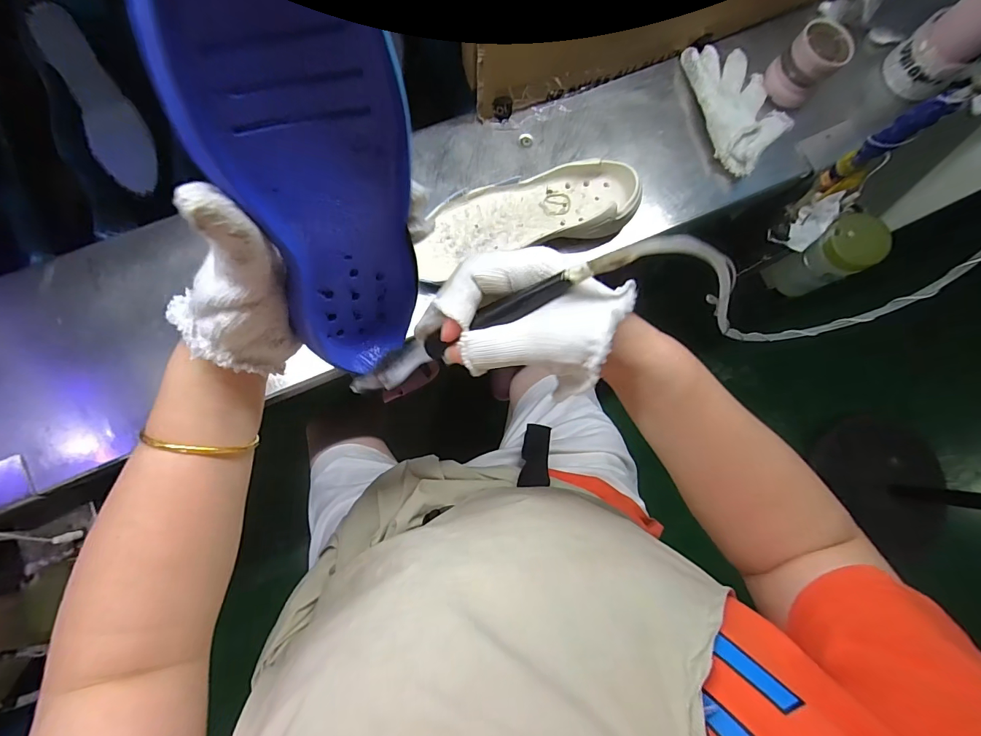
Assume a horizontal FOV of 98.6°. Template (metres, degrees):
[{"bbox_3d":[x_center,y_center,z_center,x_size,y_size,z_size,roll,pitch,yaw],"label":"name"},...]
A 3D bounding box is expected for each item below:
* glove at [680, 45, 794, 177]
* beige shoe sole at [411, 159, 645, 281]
[{"bbox_3d":[0.319,-0.335,0.541,0.104,0.026,0.178,-13,83,-6],"label":"glove"},{"bbox_3d":[0.042,-0.174,0.488,0.259,0.049,0.095,-15,83,-6],"label":"beige shoe sole"}]

